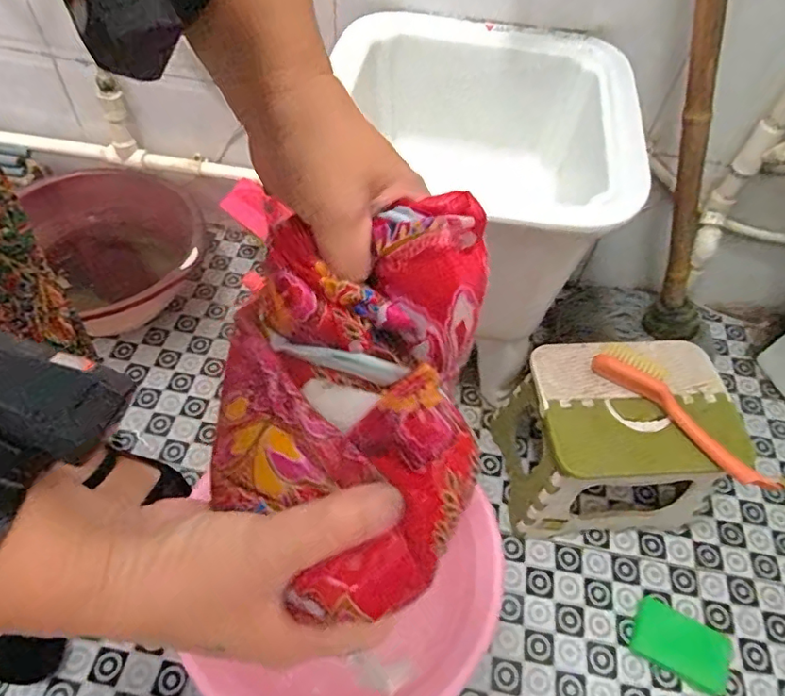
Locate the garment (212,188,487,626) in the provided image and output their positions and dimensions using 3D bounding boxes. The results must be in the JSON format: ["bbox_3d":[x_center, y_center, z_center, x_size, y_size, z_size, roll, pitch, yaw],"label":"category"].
[{"bbox_3d":[-0.017,0.015,0.217,0.111,0.066,0.154,2,53,-3],"label":"garment"}]

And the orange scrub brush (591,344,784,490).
[{"bbox_3d":[0.329,0.069,0.605,0.045,0.034,0.218,-34,62,-26],"label":"orange scrub brush"}]

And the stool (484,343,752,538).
[{"bbox_3d":[0.285,0.122,0.710,0.243,0.214,0.183,-2,53,-6],"label":"stool"}]

